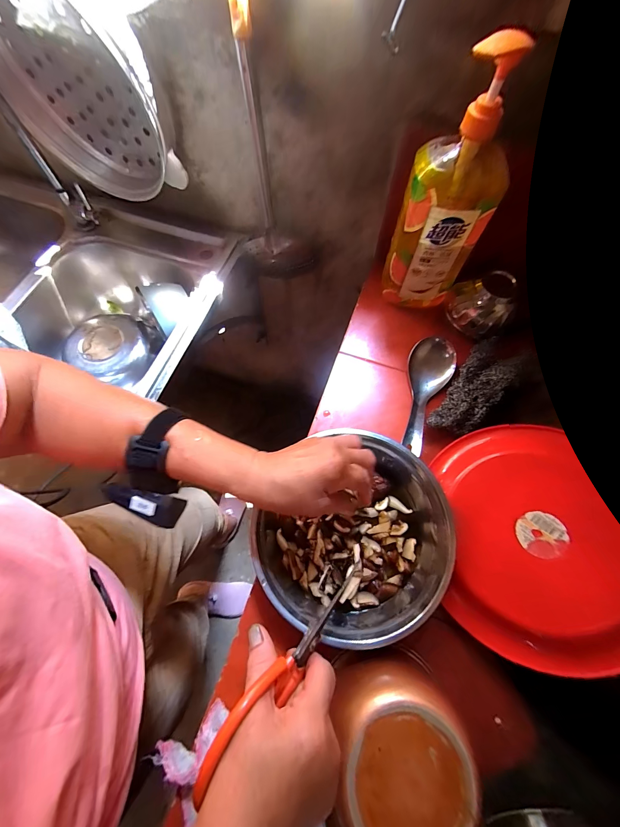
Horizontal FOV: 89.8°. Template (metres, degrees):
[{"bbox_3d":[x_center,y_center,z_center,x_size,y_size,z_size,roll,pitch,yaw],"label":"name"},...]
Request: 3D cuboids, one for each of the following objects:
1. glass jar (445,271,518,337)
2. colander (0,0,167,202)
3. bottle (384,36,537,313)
[{"bbox_3d":[0.264,-0.169,0.491,0.096,0.078,0.076,35,72,12],"label":"glass jar"},{"bbox_3d":[-0.344,-0.472,0.468,0.286,0.240,0.073,20,69,7],"label":"colander"},{"bbox_3d":[0.174,-0.261,0.399,0.106,0.285,0.061,8,69,2],"label":"bottle"}]

